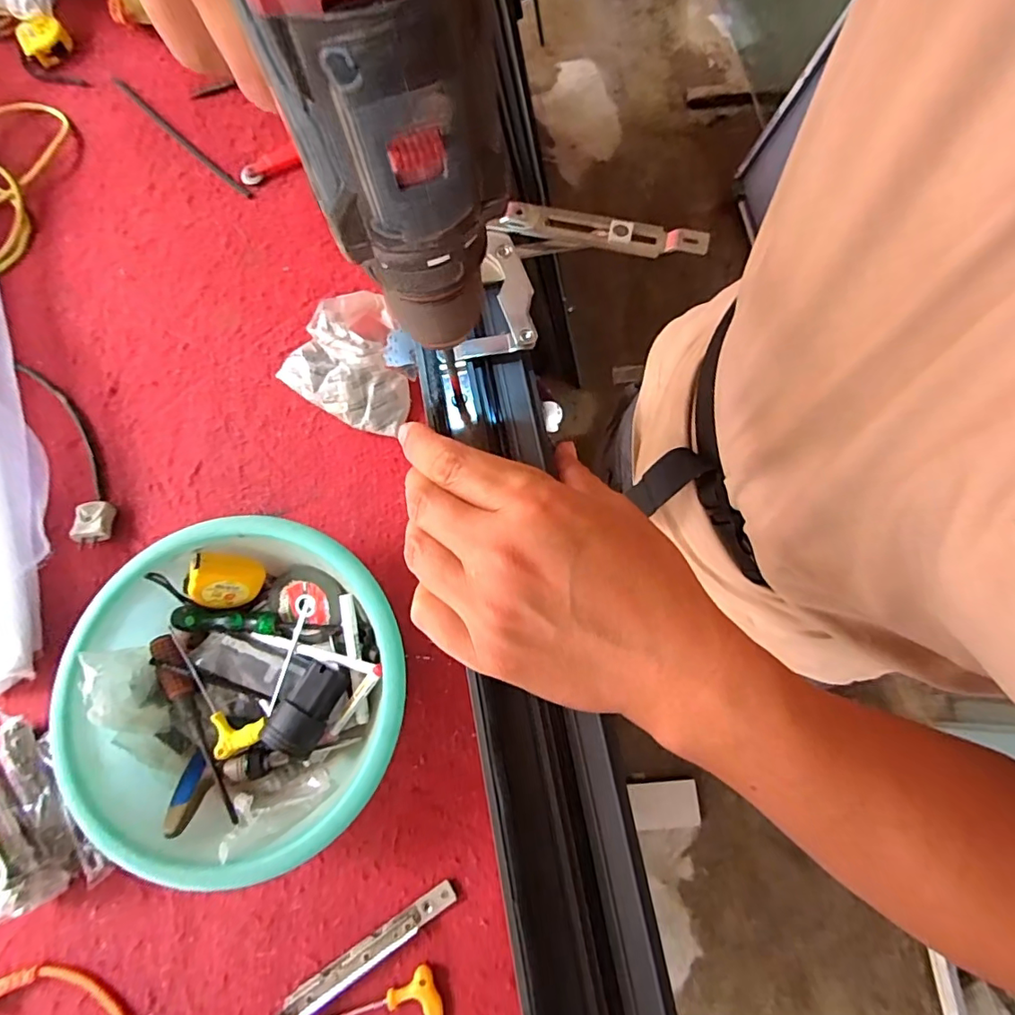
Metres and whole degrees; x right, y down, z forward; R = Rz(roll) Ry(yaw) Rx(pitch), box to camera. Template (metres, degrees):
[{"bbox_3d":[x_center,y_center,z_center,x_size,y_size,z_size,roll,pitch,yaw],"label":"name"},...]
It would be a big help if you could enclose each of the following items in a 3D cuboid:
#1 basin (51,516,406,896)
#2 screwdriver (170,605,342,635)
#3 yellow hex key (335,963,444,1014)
[{"bbox_3d":[-0.255,0.178,0.538,0.308,0.110,0.302,0,76,1],"label":"basin"},{"bbox_3d":[-0.273,0.124,0.573,0.174,0.025,0.024,2,76,2],"label":"screwdriver"},{"bbox_3d":[-0.130,0.503,0.503,0.145,0.010,0.067,-24,77,-4],"label":"yellow hex key"}]

